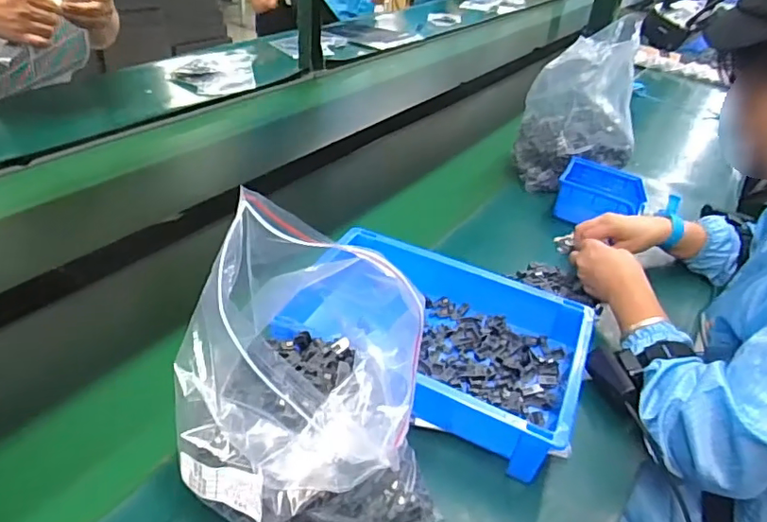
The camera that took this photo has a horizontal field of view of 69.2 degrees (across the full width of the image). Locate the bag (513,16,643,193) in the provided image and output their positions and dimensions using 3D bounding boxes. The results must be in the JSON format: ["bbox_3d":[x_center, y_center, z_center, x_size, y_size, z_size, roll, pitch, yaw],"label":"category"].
[{"bbox_3d":[0.356,-0.268,0.995,0.197,0.267,0.197,15,36,11],"label":"bag"}]

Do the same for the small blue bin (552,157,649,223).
[{"bbox_3d":[0.362,-0.104,0.936,0.134,0.078,0.121,21,37,19],"label":"small blue bin"}]

